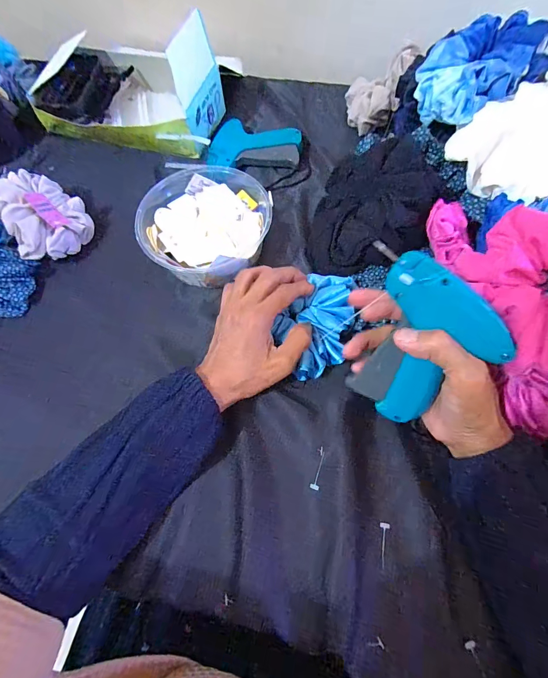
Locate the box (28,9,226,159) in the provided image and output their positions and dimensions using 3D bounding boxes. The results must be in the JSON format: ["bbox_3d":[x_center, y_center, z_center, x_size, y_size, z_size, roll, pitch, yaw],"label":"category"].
[{"bbox_3d":[-0.200,-0.344,0.466,0.240,0.107,0.141,12,68,8],"label":"box"}]

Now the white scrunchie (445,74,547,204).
[{"bbox_3d":[0.230,-0.175,0.310,0.105,0.063,0.119,-12,67,-2],"label":"white scrunchie"}]

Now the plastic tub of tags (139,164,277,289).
[{"bbox_3d":[-0.076,-0.128,0.394,0.135,0.051,0.136,-1,67,2],"label":"plastic tub of tags"}]

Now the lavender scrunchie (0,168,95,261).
[{"bbox_3d":[-0.275,-0.149,0.412,0.084,0.069,0.102,-35,70,-11],"label":"lavender scrunchie"}]

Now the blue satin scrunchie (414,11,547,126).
[{"bbox_3d":[0.197,-0.265,0.343,0.103,0.050,0.106,31,93,28],"label":"blue satin scrunchie"}]

